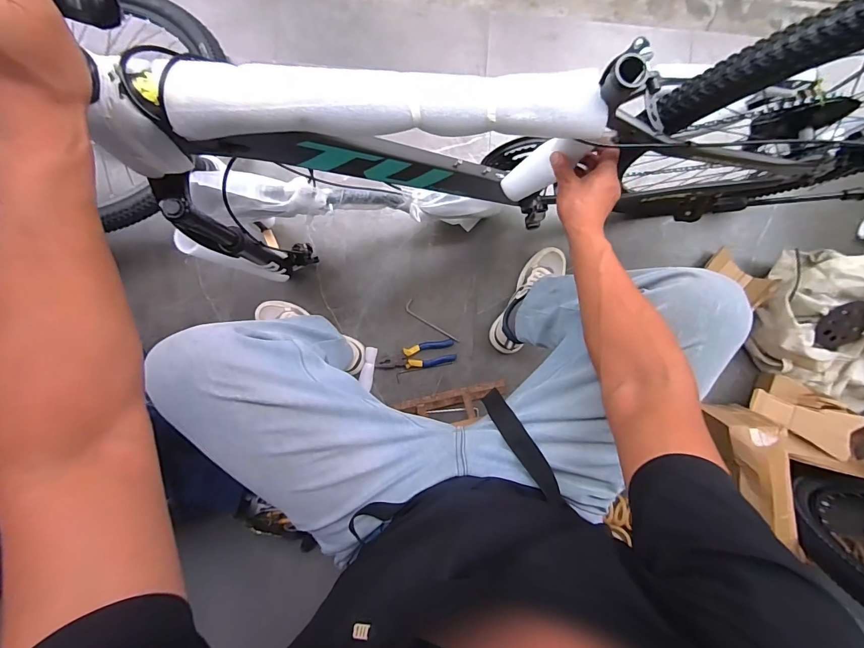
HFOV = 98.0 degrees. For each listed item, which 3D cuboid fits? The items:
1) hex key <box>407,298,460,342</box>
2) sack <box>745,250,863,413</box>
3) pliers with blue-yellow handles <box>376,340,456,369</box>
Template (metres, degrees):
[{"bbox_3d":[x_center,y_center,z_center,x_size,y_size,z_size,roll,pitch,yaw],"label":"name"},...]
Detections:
[{"bbox_3d":[0.000,0.000,0.928,0.158,0.004,0.029,39,89,-2],"label":"hex key"},{"bbox_3d":[0.977,0.008,0.866,0.384,0.158,0.373,4,90,-2],"label":"sack"},{"bbox_3d":[-0.038,0.083,0.919,0.190,0.024,0.059,-14,91,-2],"label":"pliers with blue-yellow handles"}]

